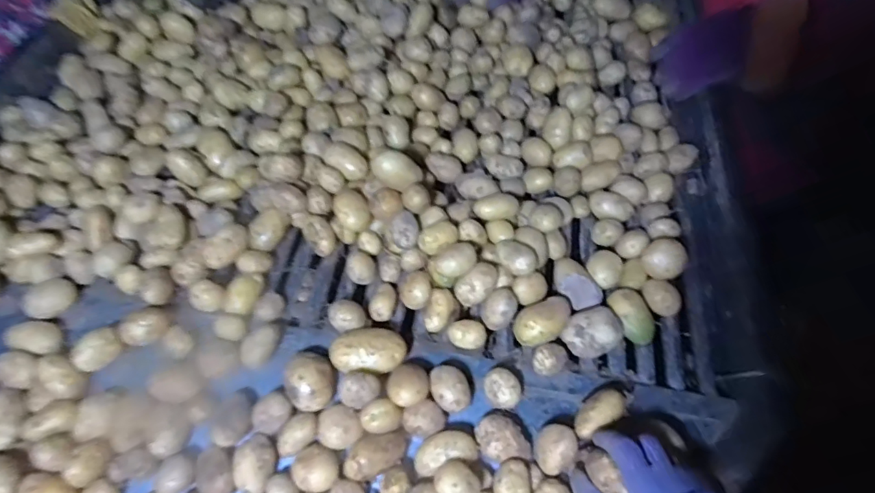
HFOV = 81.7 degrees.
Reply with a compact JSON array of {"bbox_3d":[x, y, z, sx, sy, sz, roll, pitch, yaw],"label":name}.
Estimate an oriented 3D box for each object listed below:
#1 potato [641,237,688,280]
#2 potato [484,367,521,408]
[{"bbox_3d":[0.254,0.015,0.566,0.047,0.036,0.039,35,60,20],"label":"potato"},{"bbox_3d":[0.065,0.144,0.510,0.036,0.031,0.034,1,55,-2],"label":"potato"}]

